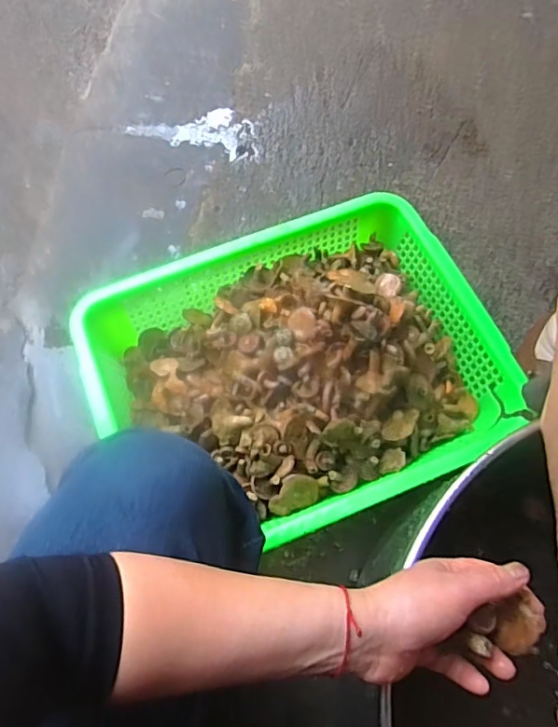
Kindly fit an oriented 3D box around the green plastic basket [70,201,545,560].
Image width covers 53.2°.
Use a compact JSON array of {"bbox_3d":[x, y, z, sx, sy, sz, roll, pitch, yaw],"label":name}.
[{"bbox_3d":[0.023,0.008,0.715,0.492,0.111,0.380,-20,70,-10],"label":"green plastic basket"}]

